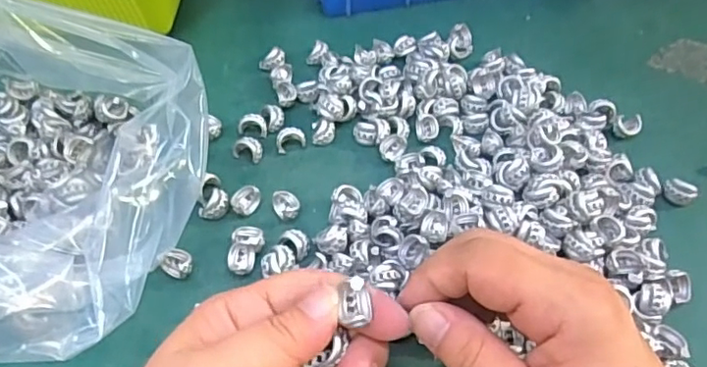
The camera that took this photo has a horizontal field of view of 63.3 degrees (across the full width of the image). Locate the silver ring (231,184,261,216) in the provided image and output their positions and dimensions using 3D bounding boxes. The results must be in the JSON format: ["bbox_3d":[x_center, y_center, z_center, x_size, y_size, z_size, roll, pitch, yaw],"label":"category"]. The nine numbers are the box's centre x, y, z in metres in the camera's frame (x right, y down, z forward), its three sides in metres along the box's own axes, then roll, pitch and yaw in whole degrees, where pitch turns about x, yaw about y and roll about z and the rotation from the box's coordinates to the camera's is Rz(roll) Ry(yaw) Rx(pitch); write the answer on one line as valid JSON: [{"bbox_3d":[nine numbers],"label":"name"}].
[{"bbox_3d":[-0.062,0.010,0.329,0.013,0.009,0.016,17,57,11],"label":"silver ring"}]

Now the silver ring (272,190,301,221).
[{"bbox_3d":[-0.038,0.014,0.327,0.014,0.010,0.018,-12,56,-9],"label":"silver ring"}]

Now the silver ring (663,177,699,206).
[{"bbox_3d":[0.189,0.005,0.335,0.012,0.011,0.017,-39,64,-24],"label":"silver ring"}]

